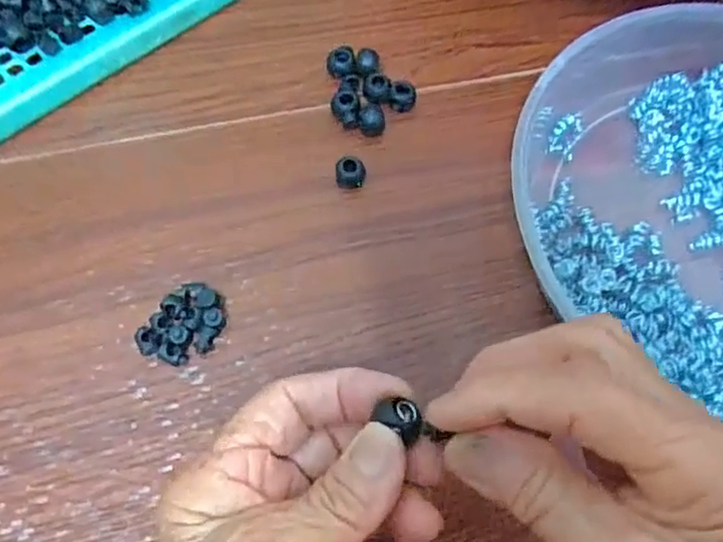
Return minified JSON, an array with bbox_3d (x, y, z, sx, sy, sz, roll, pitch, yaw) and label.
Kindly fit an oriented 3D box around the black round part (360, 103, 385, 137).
[{"bbox_3d":[0.006,-0.080,0.338,0.014,0.014,0.010,0,69,-4],"label":"black round part"}]

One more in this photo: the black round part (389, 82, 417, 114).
[{"bbox_3d":[0.023,-0.095,0.347,0.014,0.015,0.013,1,69,-3],"label":"black round part"}]

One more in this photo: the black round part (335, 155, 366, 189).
[{"bbox_3d":[-0.006,-0.050,0.325,0.015,0.014,0.013,-3,69,-5],"label":"black round part"}]

